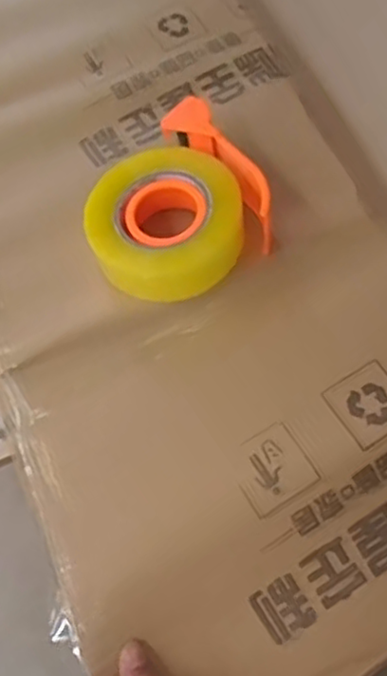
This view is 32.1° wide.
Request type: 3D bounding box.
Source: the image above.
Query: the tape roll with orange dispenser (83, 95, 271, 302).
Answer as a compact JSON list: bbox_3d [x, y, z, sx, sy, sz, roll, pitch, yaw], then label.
[{"bbox_3d":[-0.021,-0.111,0.592,0.154,0.059,0.144,-32,67,-11],"label":"tape roll with orange dispenser"}]

